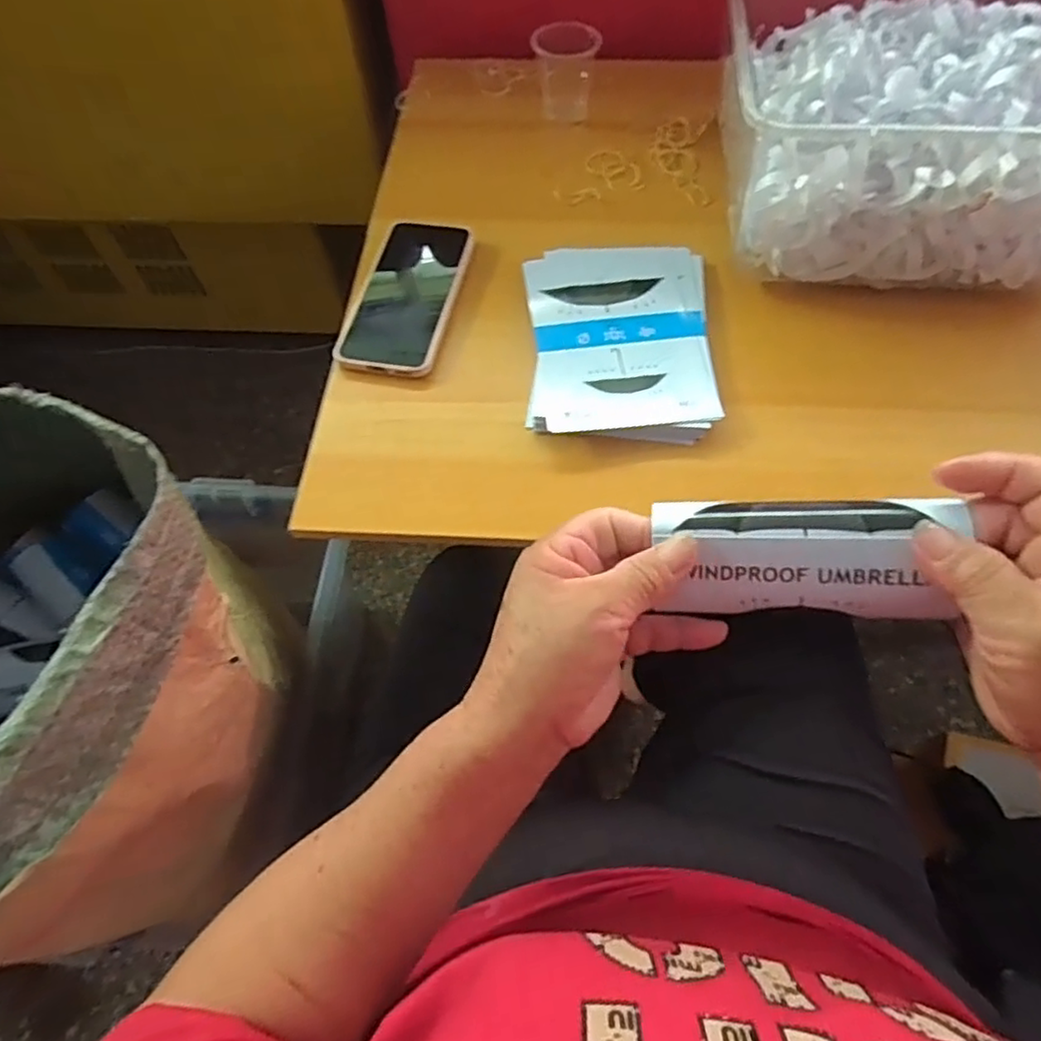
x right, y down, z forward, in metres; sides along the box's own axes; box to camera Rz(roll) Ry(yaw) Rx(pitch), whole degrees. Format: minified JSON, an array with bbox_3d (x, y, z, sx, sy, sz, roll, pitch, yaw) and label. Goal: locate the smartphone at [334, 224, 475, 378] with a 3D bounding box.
[{"bbox_3d":[-0.092,-0.184,0.533,0.081,0.008,0.159,8,61,7],"label":"smartphone"}]

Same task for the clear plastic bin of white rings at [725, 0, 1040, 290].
[{"bbox_3d":[0.304,-0.318,0.518,0.298,0.143,0.288,5,61,5],"label":"clear plastic bin of white rings"}]

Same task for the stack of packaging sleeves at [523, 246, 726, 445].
[{"bbox_3d":[0.075,-0.142,0.501,0.134,0.017,0.188,1,61,3],"label":"stack of packaging sleeves"}]

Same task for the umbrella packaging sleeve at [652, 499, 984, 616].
[{"bbox_3d":[0.115,0.013,0.271,0.113,0.035,0.041,0,60,14],"label":"umbrella packaging sleeve"}]

